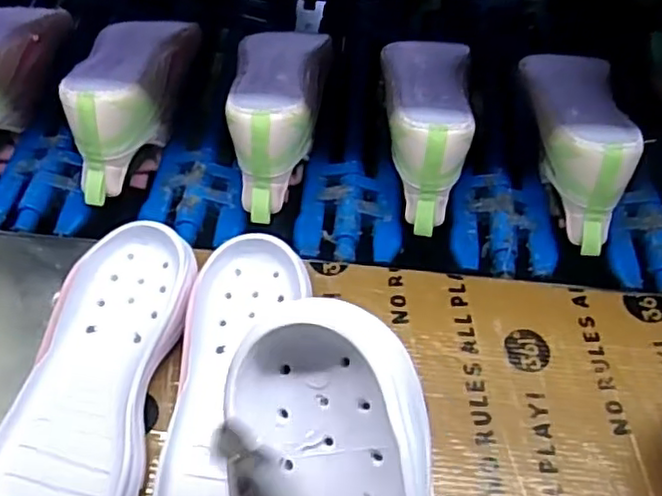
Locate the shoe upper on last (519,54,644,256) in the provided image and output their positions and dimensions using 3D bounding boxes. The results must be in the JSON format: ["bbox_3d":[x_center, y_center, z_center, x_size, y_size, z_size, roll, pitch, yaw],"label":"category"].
[{"bbox_3d":[0.212,-0.101,0.585,0.080,0.099,0.209,8,56,4],"label":"shoe upper on last"}]

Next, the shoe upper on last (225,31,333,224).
[{"bbox_3d":[-0.051,-0.130,0.598,0.086,0.101,0.221,3,56,1],"label":"shoe upper on last"}]

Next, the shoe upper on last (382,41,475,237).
[{"bbox_3d":[0.080,-0.117,0.594,0.082,0.099,0.215,8,56,4],"label":"shoe upper on last"}]

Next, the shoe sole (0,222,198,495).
[{"bbox_3d":[-0.159,0.100,0.426,0.099,0.043,0.255,8,56,4],"label":"shoe sole"}]

